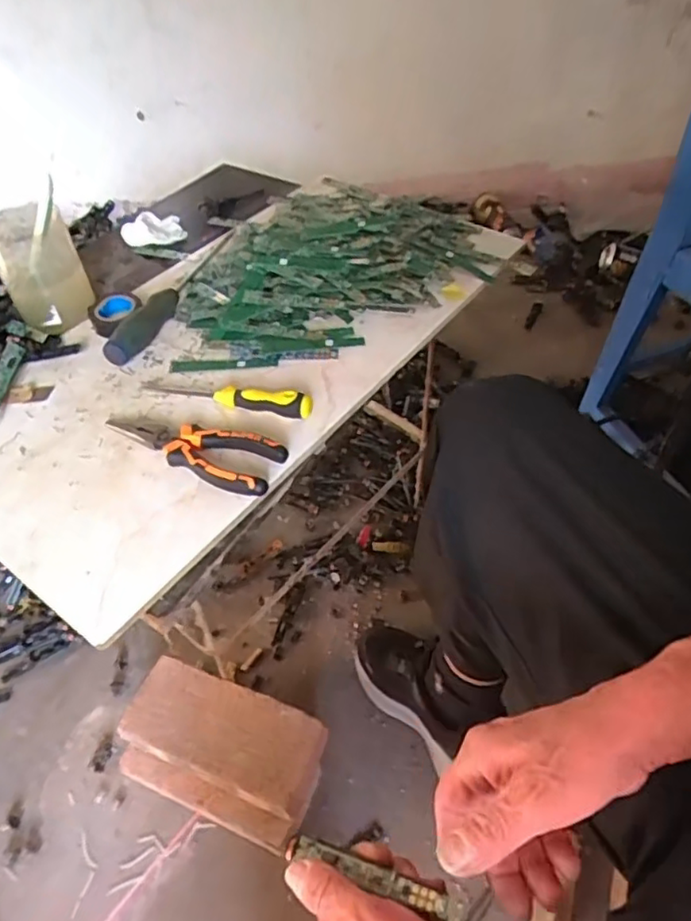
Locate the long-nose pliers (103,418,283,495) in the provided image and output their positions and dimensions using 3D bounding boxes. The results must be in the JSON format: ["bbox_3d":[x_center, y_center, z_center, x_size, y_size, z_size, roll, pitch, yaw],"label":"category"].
[{"bbox_3d":[-0.127,-0.012,0.511,0.155,0.024,0.051,16,51,17],"label":"long-nose pliers"}]

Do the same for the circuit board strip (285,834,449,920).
[{"bbox_3d":[0.010,0.232,0.353,0.105,0.008,0.015,-1,40,36],"label":"circuit board strip"}]

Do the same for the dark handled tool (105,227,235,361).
[{"bbox_3d":[-0.174,-0.181,0.650,0.024,0.024,0.244,13,50,14],"label":"dark handled tool"}]

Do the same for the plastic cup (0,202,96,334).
[{"bbox_3d":[-0.301,-0.193,0.617,0.075,0.100,0.081,-1,48,2],"label":"plastic cup"}]

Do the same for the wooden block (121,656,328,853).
[{"bbox_3d":[-0.146,0.347,0.748,0.235,0.099,0.130,19,51,13],"label":"wooden block"}]

